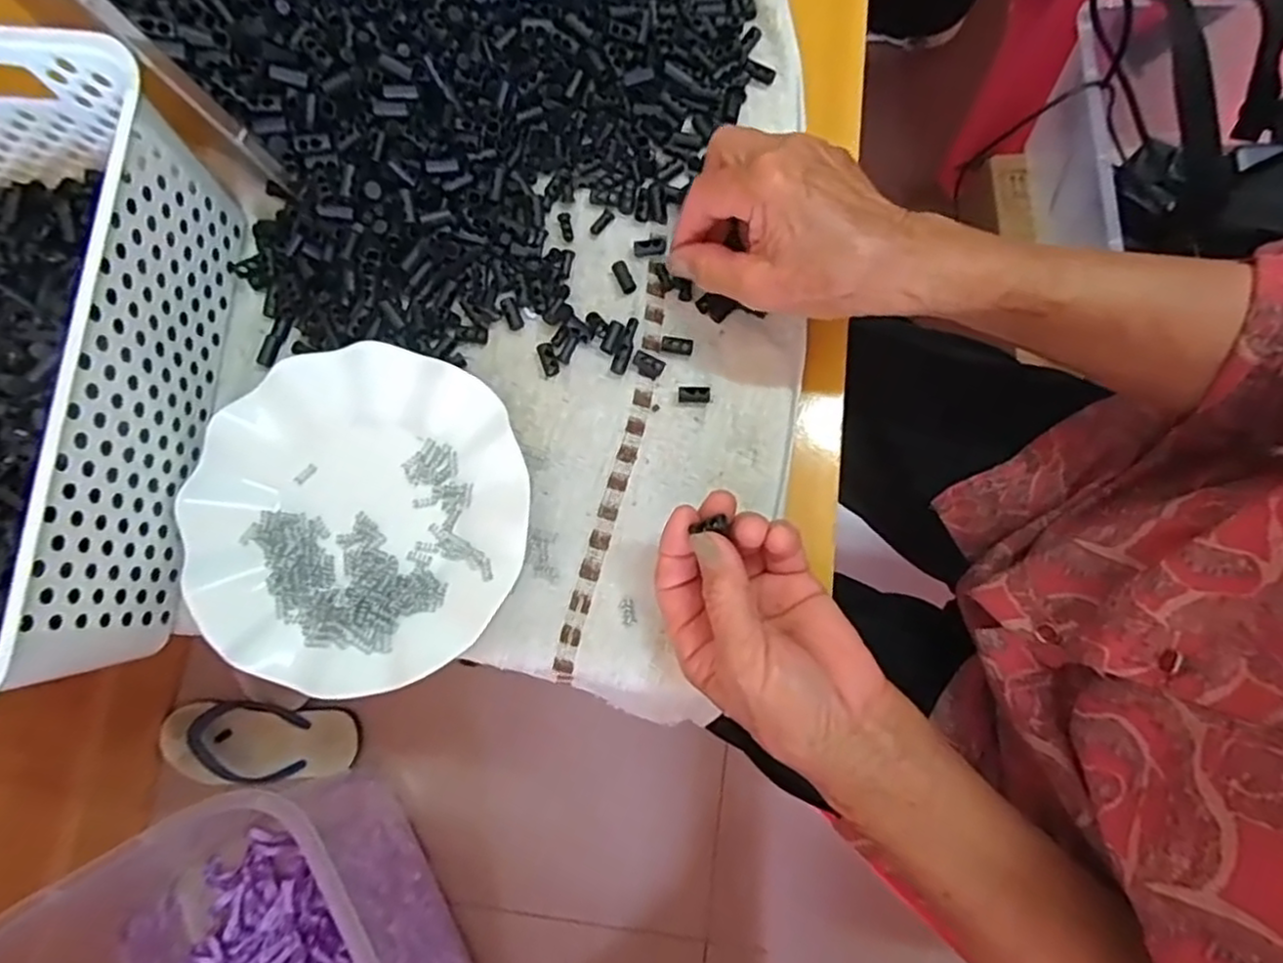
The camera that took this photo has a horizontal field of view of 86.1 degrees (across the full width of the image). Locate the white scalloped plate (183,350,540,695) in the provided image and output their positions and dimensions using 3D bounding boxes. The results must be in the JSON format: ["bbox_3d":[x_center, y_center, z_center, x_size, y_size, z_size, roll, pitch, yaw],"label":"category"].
[{"bbox_3d":[-0.154,0.018,0.376,0.181,0.018,0.178,0,79,1],"label":"white scalloped plate"}]

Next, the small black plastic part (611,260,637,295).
[{"bbox_3d":[-0.010,-0.121,0.407,0.009,0.004,0.022,-24,80,-3],"label":"small black plastic part"}]

